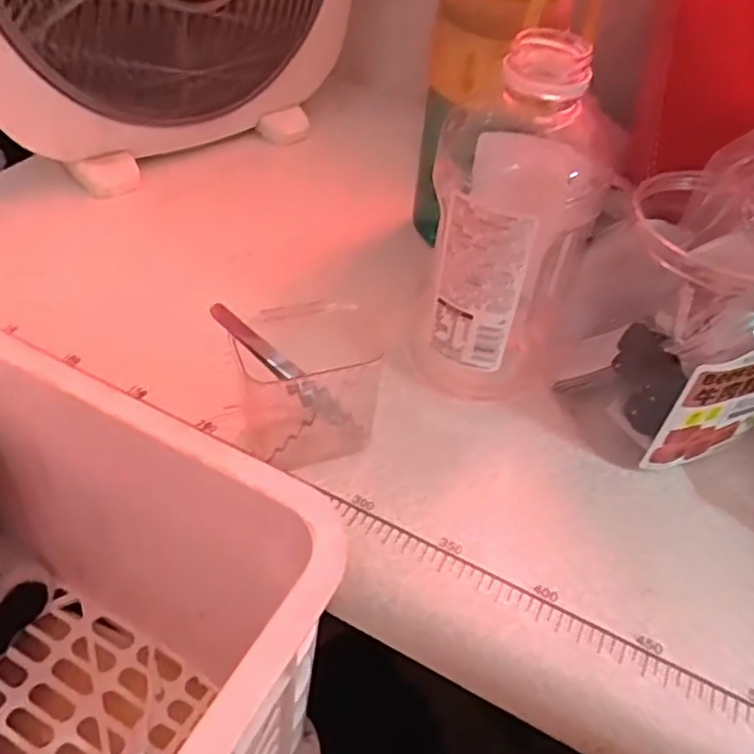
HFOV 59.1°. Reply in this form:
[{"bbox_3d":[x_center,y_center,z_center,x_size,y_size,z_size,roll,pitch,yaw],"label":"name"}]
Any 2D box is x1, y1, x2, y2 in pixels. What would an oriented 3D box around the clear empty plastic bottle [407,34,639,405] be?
[{"bbox_3d":[0.075,-0.080,0.369,0.091,0.199,0.089,10,45,4],"label":"clear empty plastic bottle"}]

